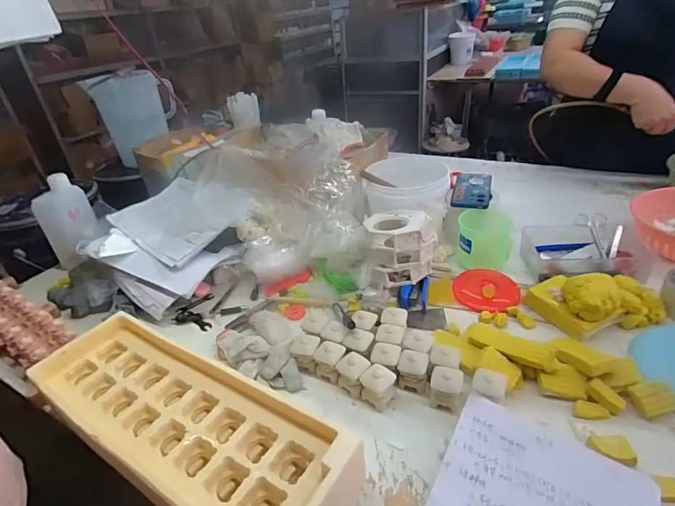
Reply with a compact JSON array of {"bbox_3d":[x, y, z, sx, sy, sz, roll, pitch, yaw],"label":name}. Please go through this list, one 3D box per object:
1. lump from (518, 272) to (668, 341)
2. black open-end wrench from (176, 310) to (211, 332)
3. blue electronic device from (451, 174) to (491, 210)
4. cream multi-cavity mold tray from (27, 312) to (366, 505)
[{"bbox_3d":[0.427,0.064,0.667,0.179,0.081,0.108,-10,33,-6],"label":"lump"},{"bbox_3d":[-0.273,0.127,0.778,0.081,0.012,0.029,9,36,23],"label":"black open-end wrench"},{"bbox_3d":[0.301,-0.144,0.909,0.078,0.012,0.183,6,34,19],"label":"blue electronic device"},{"bbox_3d":[-0.207,0.224,0.533,0.476,0.082,0.168,14,38,29],"label":"cream multi-cavity mold tray"}]

